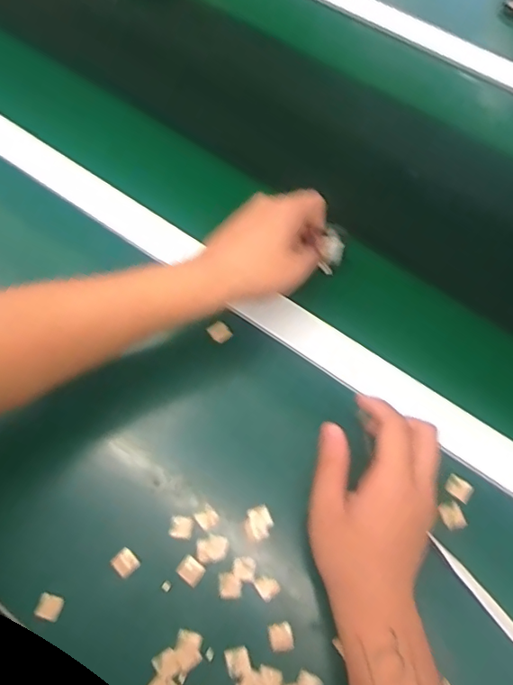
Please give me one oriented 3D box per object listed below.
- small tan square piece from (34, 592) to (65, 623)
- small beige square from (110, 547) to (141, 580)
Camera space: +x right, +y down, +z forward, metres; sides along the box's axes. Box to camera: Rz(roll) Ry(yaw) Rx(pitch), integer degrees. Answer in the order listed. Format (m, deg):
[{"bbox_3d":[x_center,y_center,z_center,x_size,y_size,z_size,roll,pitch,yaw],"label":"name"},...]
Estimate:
[{"bbox_3d":[-0.152,0.195,0.384,0.018,0.004,0.017,15,65,6],"label":"small tan square piece"},{"bbox_3d":[-0.100,0.168,0.398,0.017,0.006,0.018,-39,71,-17],"label":"small beige square"}]

